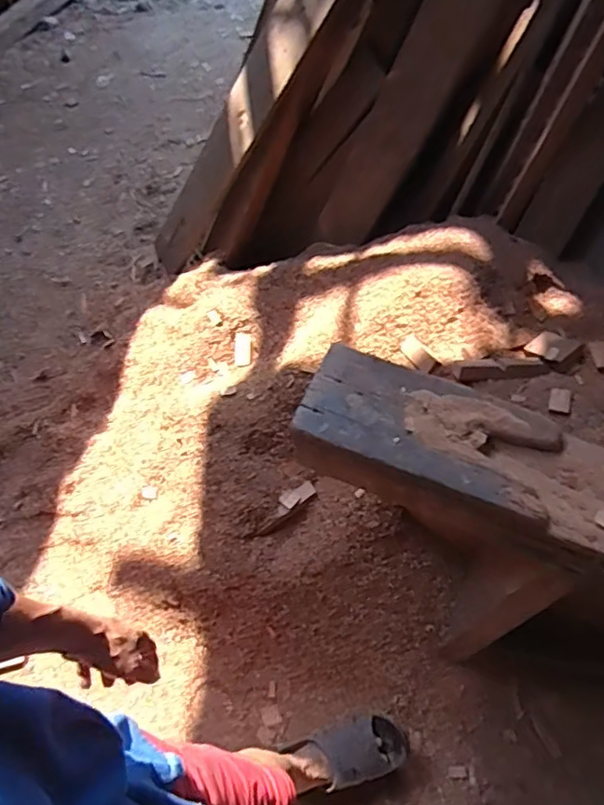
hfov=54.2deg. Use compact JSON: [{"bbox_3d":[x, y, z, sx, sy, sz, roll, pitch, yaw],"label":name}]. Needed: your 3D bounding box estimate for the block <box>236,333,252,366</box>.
[{"bbox_3d":[-0.148,-0.134,1.498,0.039,0.009,0.083,-1,89,-14],"label":"block"}]

